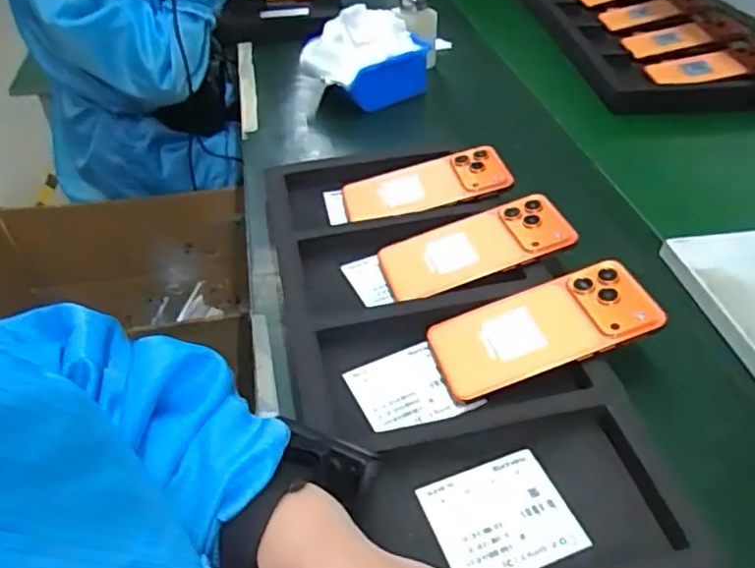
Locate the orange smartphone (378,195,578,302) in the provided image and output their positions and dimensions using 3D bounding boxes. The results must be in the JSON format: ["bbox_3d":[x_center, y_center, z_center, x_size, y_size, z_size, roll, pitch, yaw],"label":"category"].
[{"bbox_3d":[0.086,-0.033,0.550,0.164,0.009,0.079,-19,44,0],"label":"orange smartphone"}]

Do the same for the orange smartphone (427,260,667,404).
[{"bbox_3d":[0.124,0.033,0.471,0.162,0.007,0.078,-20,44,2],"label":"orange smartphone"}]

